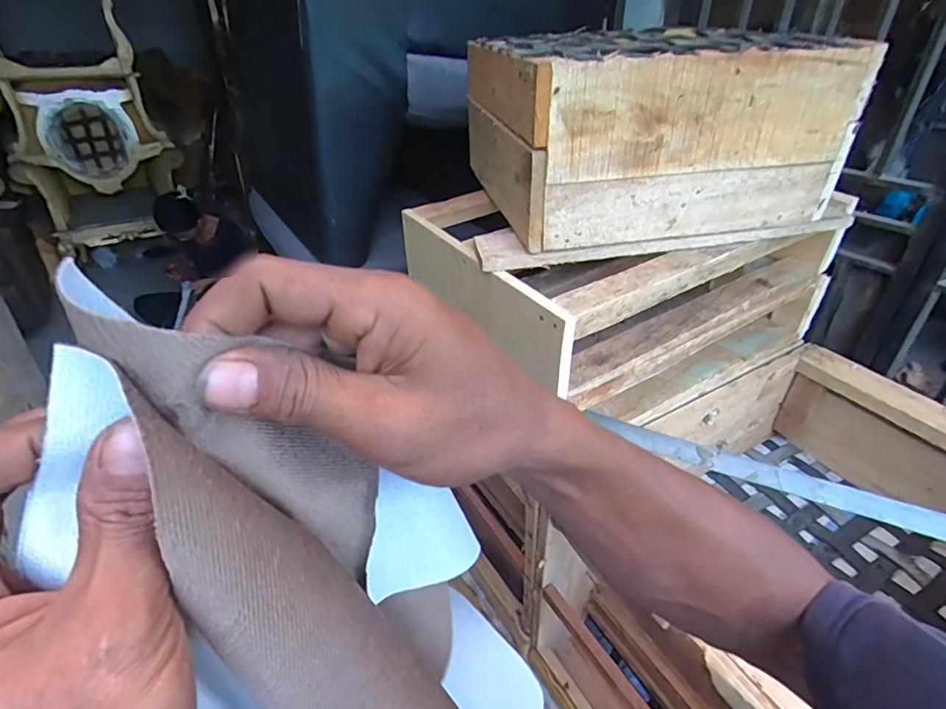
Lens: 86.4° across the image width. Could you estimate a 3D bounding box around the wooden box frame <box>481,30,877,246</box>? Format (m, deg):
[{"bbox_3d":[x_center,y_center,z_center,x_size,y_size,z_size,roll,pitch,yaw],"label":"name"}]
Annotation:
[{"bbox_3d":[0.270,-0.366,0.835,0.481,0.244,0.402,-6,33,-11],"label":"wooden box frame"}]

